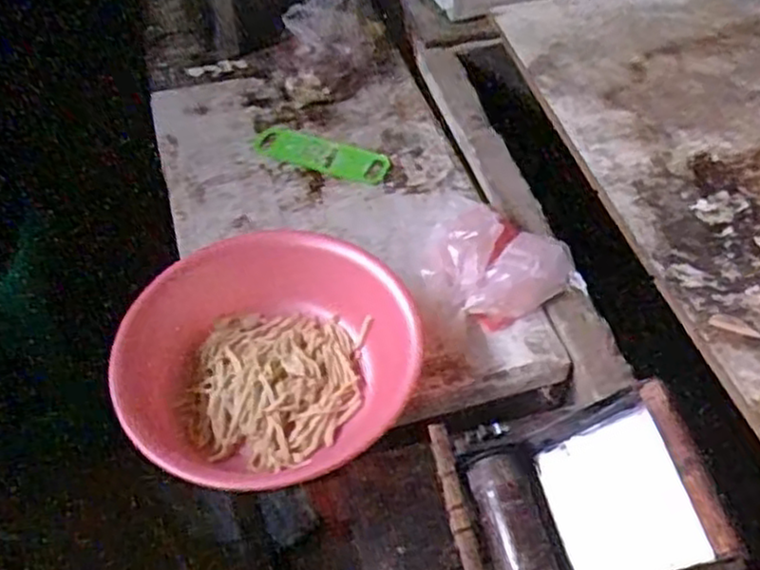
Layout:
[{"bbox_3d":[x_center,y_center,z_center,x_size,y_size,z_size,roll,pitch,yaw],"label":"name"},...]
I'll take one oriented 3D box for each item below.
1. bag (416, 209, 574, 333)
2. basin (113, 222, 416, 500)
[{"bbox_3d":[0.181,-0.040,1.238,0.206,0.076,0.218,-27,54,-20],"label":"bag"},{"bbox_3d":[-0.143,0.107,1.074,0.410,0.141,0.402,-1,49,1],"label":"basin"}]

